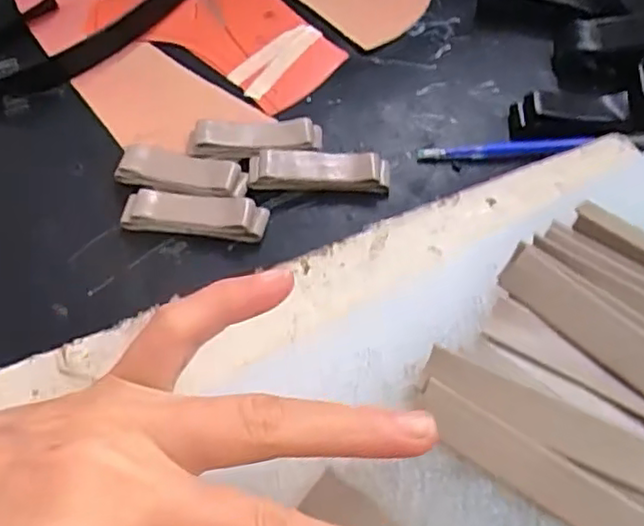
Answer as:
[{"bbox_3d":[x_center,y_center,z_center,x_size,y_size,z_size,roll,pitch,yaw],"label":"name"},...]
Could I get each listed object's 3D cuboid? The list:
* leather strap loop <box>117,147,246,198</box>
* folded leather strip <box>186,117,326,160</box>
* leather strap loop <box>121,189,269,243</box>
[{"bbox_3d":[-0.067,-0.044,0.318,0.061,0.010,0.022,14,60,13],"label":"leather strap loop"},{"bbox_3d":[-0.033,-0.062,0.326,0.063,0.009,0.021,-2,58,3],"label":"folded leather strip"},{"bbox_3d":[-0.058,-0.022,0.306,0.064,0.011,0.020,4,59,7],"label":"leather strap loop"}]

